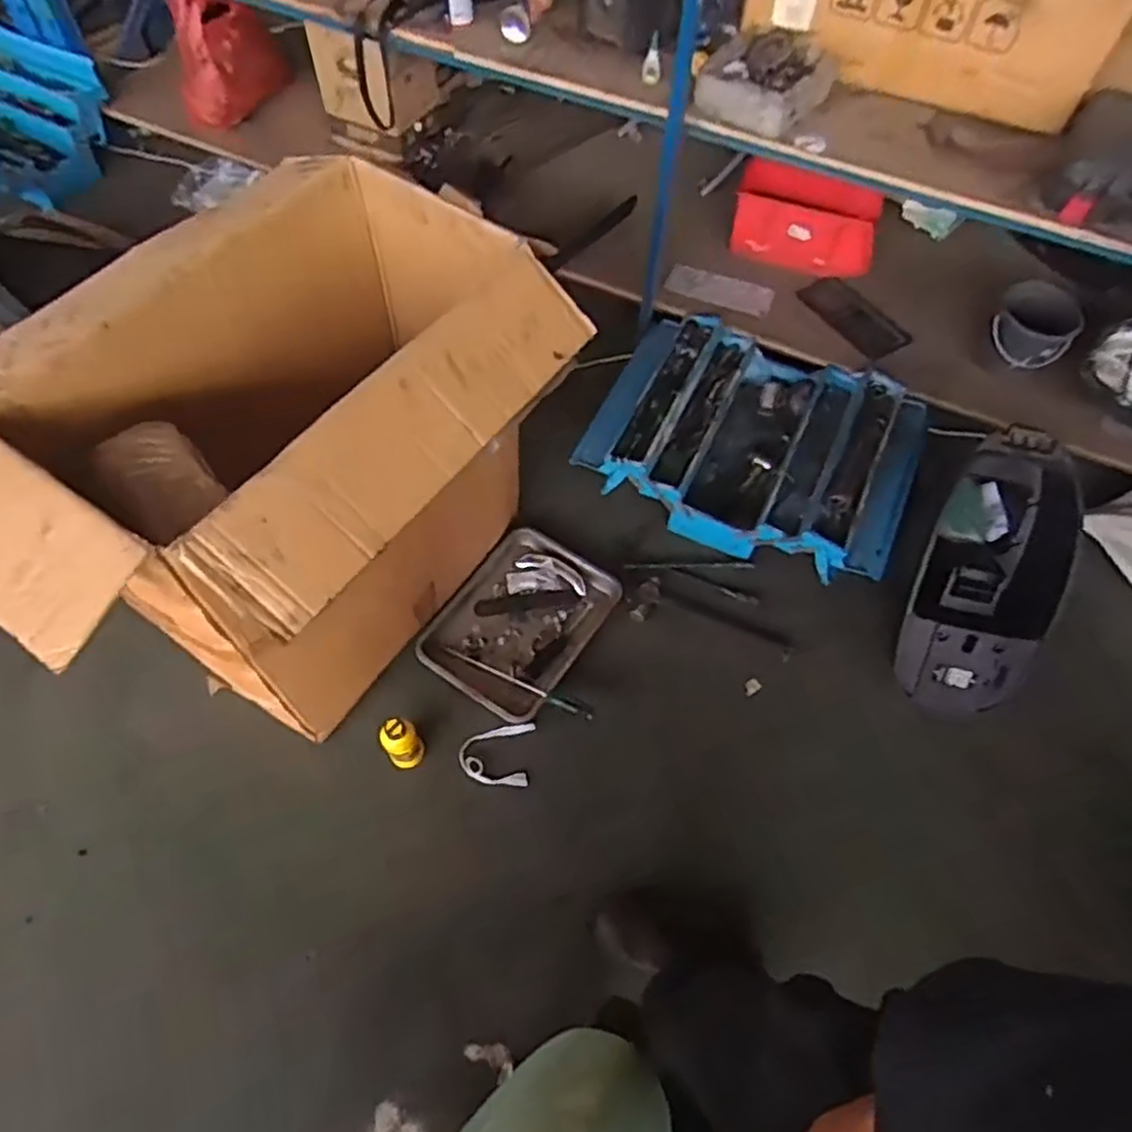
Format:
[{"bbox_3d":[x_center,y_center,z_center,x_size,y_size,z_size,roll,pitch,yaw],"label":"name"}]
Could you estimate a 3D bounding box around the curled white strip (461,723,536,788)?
[{"bbox_3d":[-0.136,0.360,1.440,0.143,0.009,0.117,2,75,13],"label":"curled white strip"}]

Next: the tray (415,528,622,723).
[{"bbox_3d":[-0.095,0.115,1.566,0.286,0.047,0.379,32,64,16],"label":"tray"}]

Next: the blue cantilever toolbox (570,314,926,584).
[{"bbox_3d":[0.437,-0.279,1.720,0.688,0.186,0.537,26,62,13],"label":"blue cantilever toolbox"}]

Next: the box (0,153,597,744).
[{"bbox_3d":[-0.407,-0.093,1.229,0.527,0.692,0.799,35,64,17],"label":"box"}]

